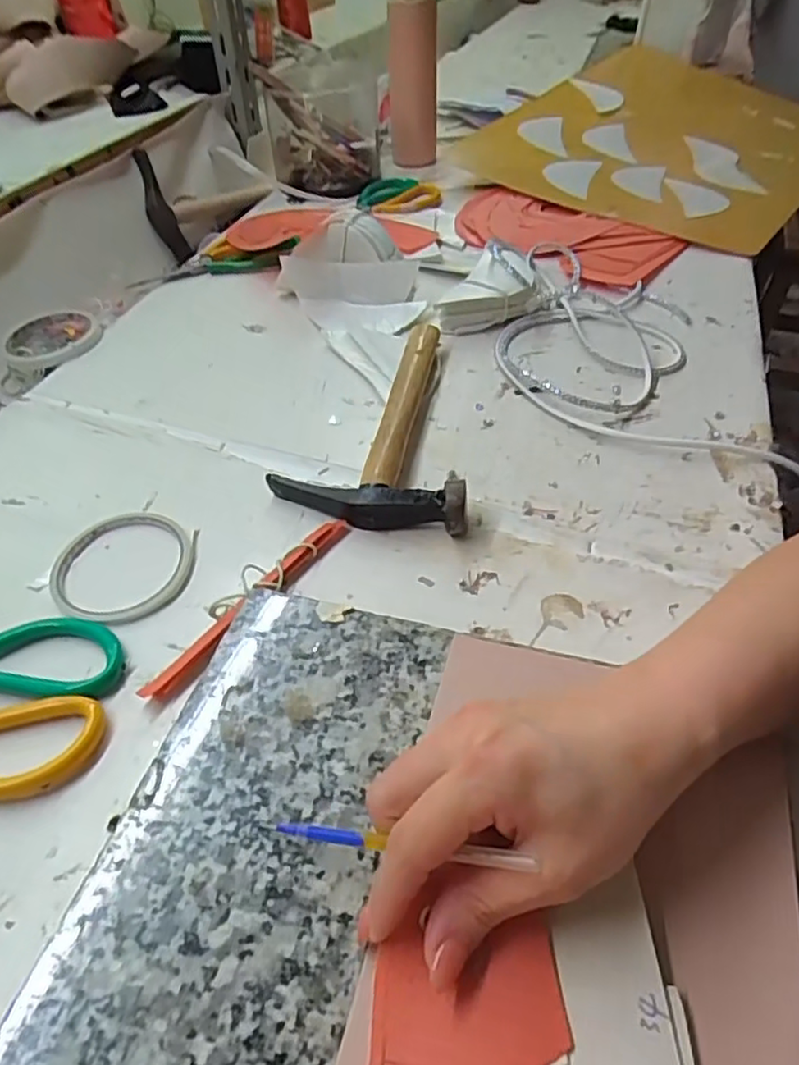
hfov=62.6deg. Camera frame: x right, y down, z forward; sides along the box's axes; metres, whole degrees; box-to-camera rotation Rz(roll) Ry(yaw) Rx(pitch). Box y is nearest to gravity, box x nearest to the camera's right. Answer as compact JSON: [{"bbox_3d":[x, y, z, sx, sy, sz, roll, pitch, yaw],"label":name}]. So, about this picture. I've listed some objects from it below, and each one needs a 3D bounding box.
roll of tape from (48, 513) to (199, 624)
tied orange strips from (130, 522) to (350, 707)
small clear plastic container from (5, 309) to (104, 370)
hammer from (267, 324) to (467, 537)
[{"bbox_3d":[-0.176,0.021,0.417,0.086,0.005,0.089,-1,46,1],"label":"roll of tape"},{"bbox_3d":[-0.086,0.039,0.393,0.017,0.011,0.160,29,54,27],"label":"tied orange strips"},{"bbox_3d":[-0.326,-0.182,0.625,0.081,0.021,0.075,7,47,9],"label":"small clear plastic container"},{"bbox_3d":[-0.004,-0.092,0.502,0.133,0.032,0.226,7,47,9],"label":"hammer"}]

